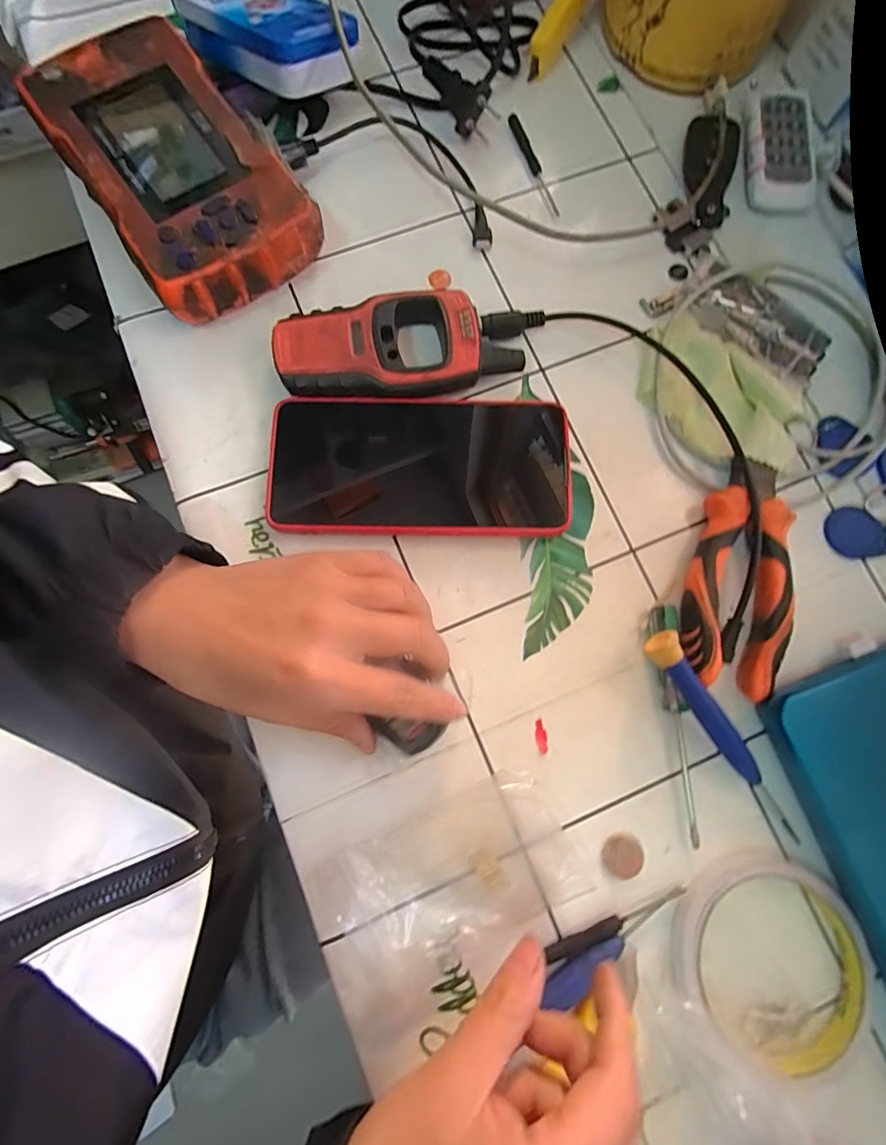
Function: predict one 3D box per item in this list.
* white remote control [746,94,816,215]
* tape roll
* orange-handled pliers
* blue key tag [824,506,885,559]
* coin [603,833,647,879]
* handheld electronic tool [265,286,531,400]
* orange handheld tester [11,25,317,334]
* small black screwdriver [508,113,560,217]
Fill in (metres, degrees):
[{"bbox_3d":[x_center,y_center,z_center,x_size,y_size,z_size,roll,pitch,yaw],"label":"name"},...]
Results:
[{"bbox_3d":[0.208,-0.260,0.297,0.038,0.015,0.076,3,80,0],"label":"white remote control"},{"bbox_3d":[0.154,0.177,0.217,0.088,0.020,0.082,0,80,-1],"label":"tape roll"},{"bbox_3d":[0.156,0.000,0.251,0.050,0.020,0.121,15,80,2],"label":"orange-handled pliers"},{"bbox_3d":[0.233,-0.021,0.266,0.035,0.004,0.026,26,81,4],"label":"blue key tag"},{"bbox_3d":[0.088,0.138,0.231,0.019,0.004,0.020,-16,81,-4],"label":"coin"},{"bbox_3d":[-0.026,-0.124,0.266,0.127,0.022,0.056,-12,80,-3],"label":"handheld electronic tool"},{"bbox_3d":[-0.151,-0.230,0.274,0.095,0.038,0.167,-35,82,-6],"label":"orange handheld tester"},{"bbox_3d":[0.058,-0.263,0.304,0.008,0.004,0.075,-19,81,-4],"label":"small black screwdriver"}]

